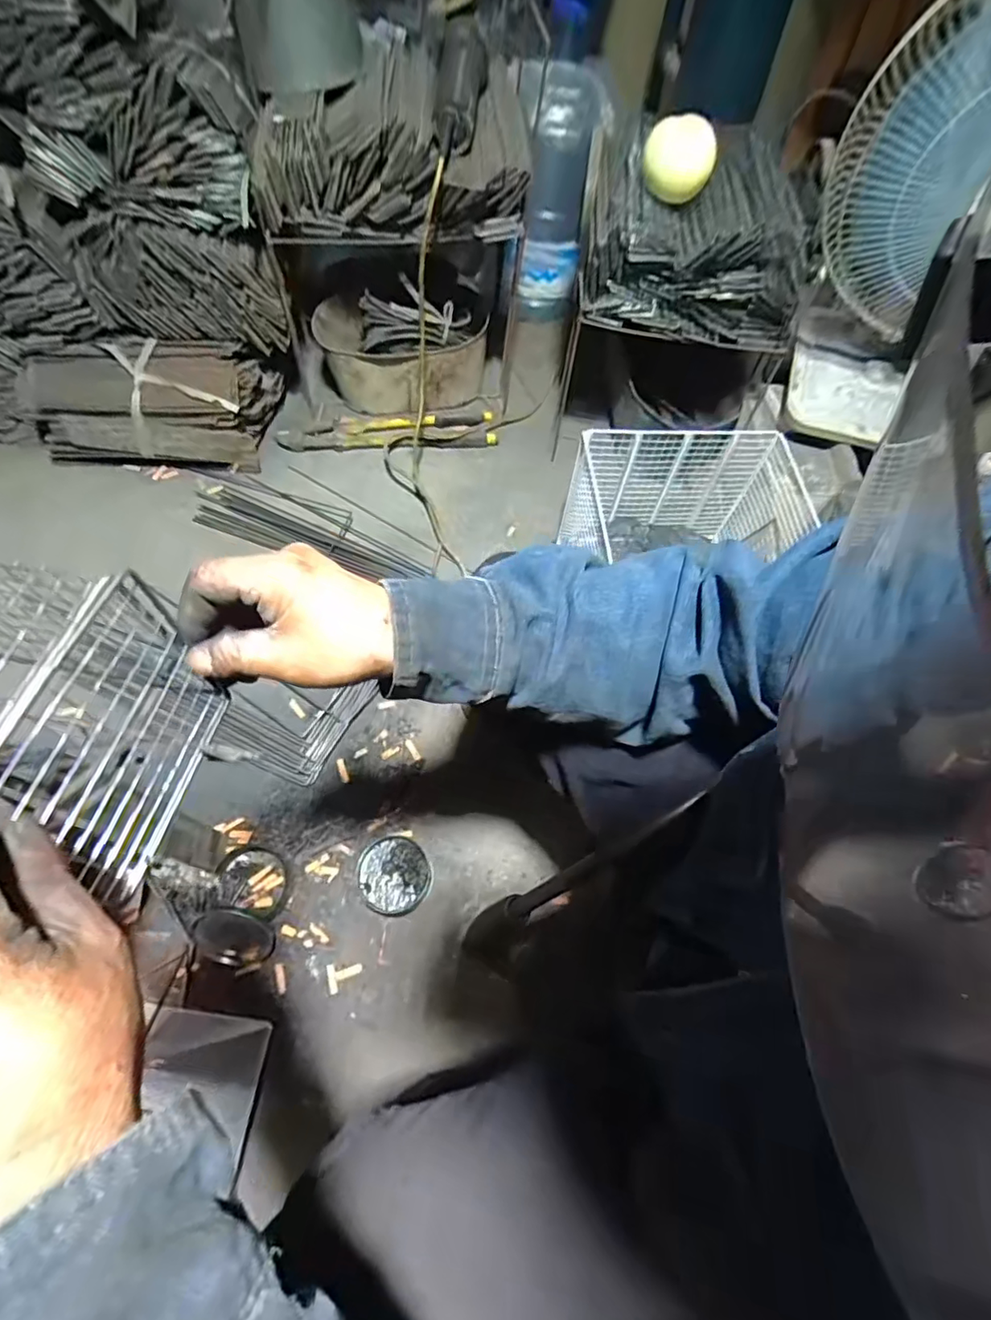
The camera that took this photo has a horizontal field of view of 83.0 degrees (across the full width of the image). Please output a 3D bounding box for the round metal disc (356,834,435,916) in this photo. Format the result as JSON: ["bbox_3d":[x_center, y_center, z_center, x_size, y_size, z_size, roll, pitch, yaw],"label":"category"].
[{"bbox_3d":[-0.135,0.292,0.759,0.097,0.035,0.096,12,63,3],"label":"round metal disc"}]

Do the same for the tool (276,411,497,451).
[{"bbox_3d":[-0.216,-0.463,1.138,0.426,0.028,0.076,-7,64,-7],"label":"tool"}]

